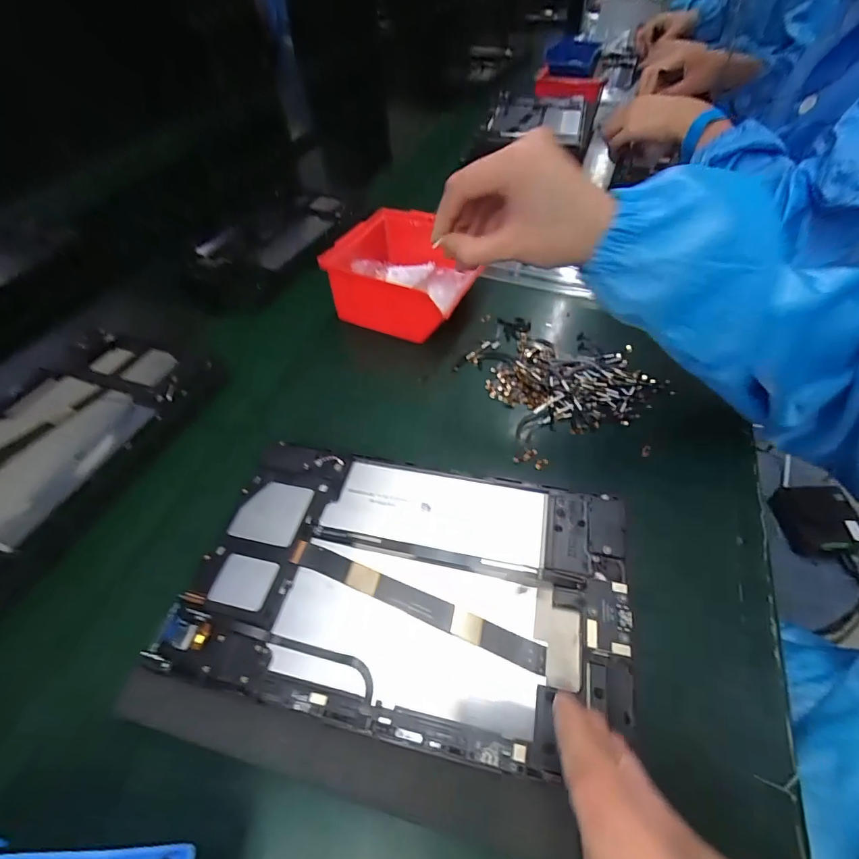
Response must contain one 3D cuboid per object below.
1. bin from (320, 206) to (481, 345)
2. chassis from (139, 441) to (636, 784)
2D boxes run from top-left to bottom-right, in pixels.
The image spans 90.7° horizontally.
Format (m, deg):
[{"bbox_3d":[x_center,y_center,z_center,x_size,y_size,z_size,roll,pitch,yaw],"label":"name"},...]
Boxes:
[{"bbox_3d":[-0.024,-0.159,0.426,0.121,0.059,0.120,21,54,17],"label":"bin"},{"bbox_3d":[-0.013,0.082,0.240,0.236,0.013,0.147,9,52,8],"label":"chassis"}]

